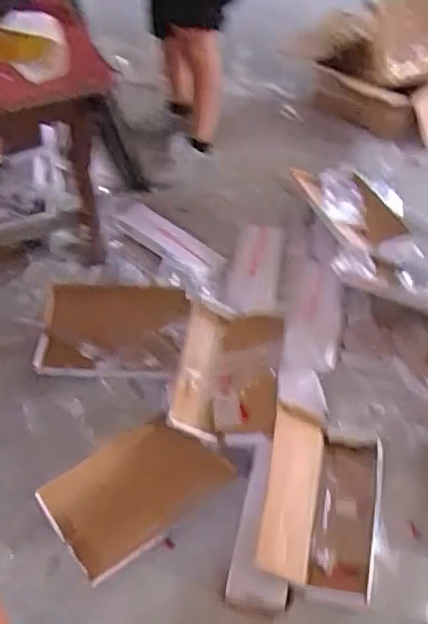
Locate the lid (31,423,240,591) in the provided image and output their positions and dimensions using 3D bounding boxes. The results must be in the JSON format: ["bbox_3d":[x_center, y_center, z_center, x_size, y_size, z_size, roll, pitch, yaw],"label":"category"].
[{"bbox_3d":[-0.178,0.394,1.464,0.387,0.052,0.251,-32,55,-27],"label":"lid"}]

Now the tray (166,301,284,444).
[{"bbox_3d":[0.040,0.148,1.683,0.260,0.115,0.431,7,47,6],"label":"tray"}]

